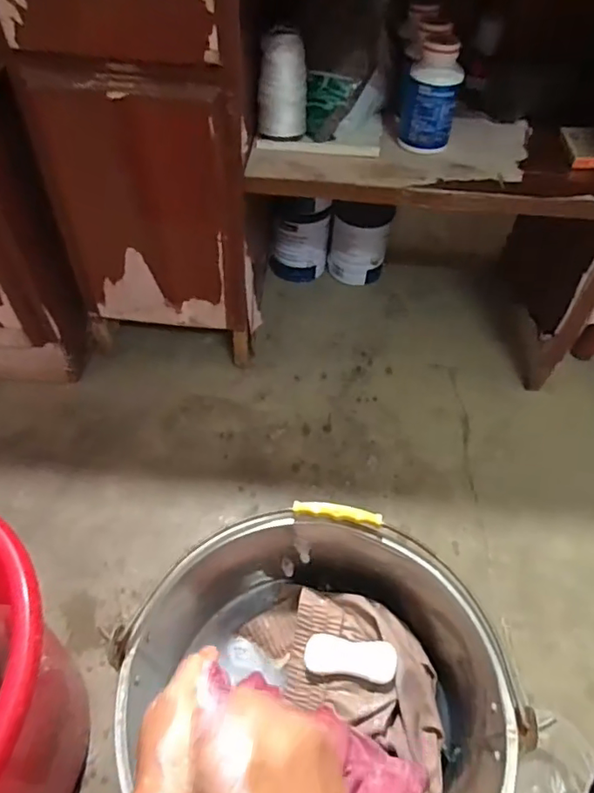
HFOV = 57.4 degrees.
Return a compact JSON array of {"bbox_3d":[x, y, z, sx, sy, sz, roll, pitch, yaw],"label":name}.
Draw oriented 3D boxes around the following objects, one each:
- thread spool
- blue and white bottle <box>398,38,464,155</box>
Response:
[{"bbox_3d":[-0.020,-0.434,0.758,0.068,0.124,0.057,0,51,-1],"label":"thread spool"},{"bbox_3d":[0.186,-0.413,0.757,0.073,0.128,0.082,12,51,8],"label":"blue and white bottle"}]

